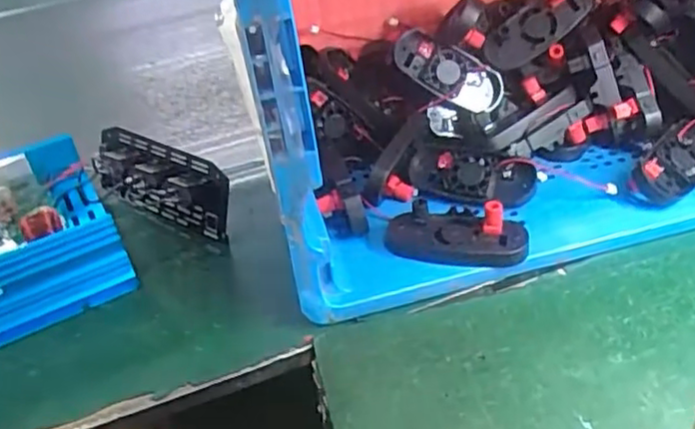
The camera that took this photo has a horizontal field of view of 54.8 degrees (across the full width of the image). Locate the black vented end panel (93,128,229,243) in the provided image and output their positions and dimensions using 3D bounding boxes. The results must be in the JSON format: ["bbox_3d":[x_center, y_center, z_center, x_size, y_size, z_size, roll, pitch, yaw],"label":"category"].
[{"bbox_3d":[-0.199,-0.028,0.683,0.187,0.064,0.065,20,43,35],"label":"black vented end panel"}]

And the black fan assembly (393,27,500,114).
[{"bbox_3d":[0.105,-0.145,0.687,0.120,0.046,0.030,27,34,-12],"label":"black fan assembly"}]

